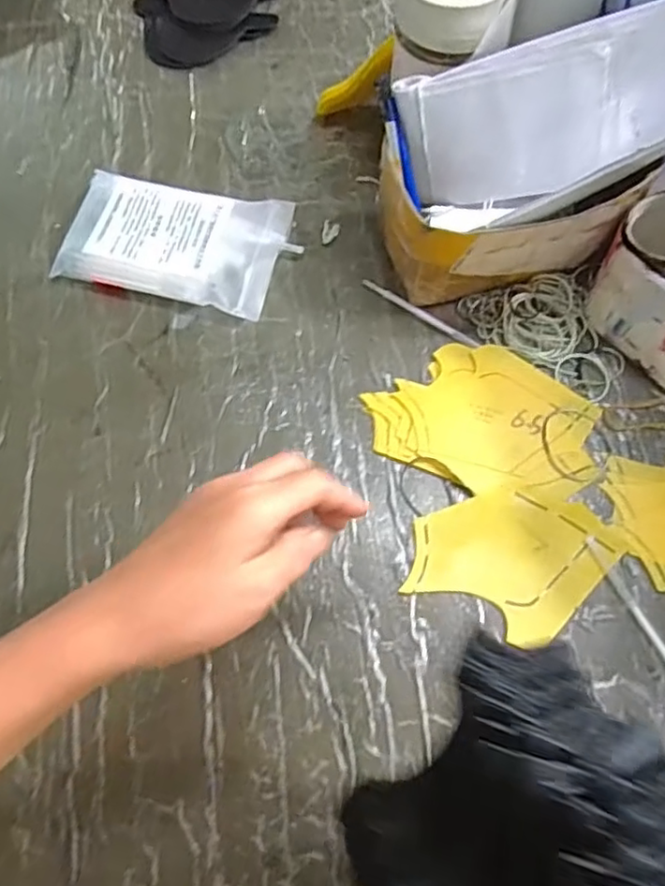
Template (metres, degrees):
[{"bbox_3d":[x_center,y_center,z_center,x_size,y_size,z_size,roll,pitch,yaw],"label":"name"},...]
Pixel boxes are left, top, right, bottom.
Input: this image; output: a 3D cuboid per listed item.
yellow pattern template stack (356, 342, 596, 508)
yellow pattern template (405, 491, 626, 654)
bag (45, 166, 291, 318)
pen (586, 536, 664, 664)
[{"bbox_3d":[0.115,-0.018,0.465,0.159,0.005,0.115,25,68,10],"label":"yellow pattern template stack"},{"bbox_3d":[0.122,0.076,0.424,0.122,0.004,0.105,28,68,11],"label":"yellow pattern template"},{"bbox_3d":[-0.128,-0.168,0.519,0.170,0.027,0.108,13,66,5],"label":"bag"},{"bbox_3d":[0.198,0.109,0.407,0.008,0.004,0.107,-22,68,-11],"label":"pen"}]

